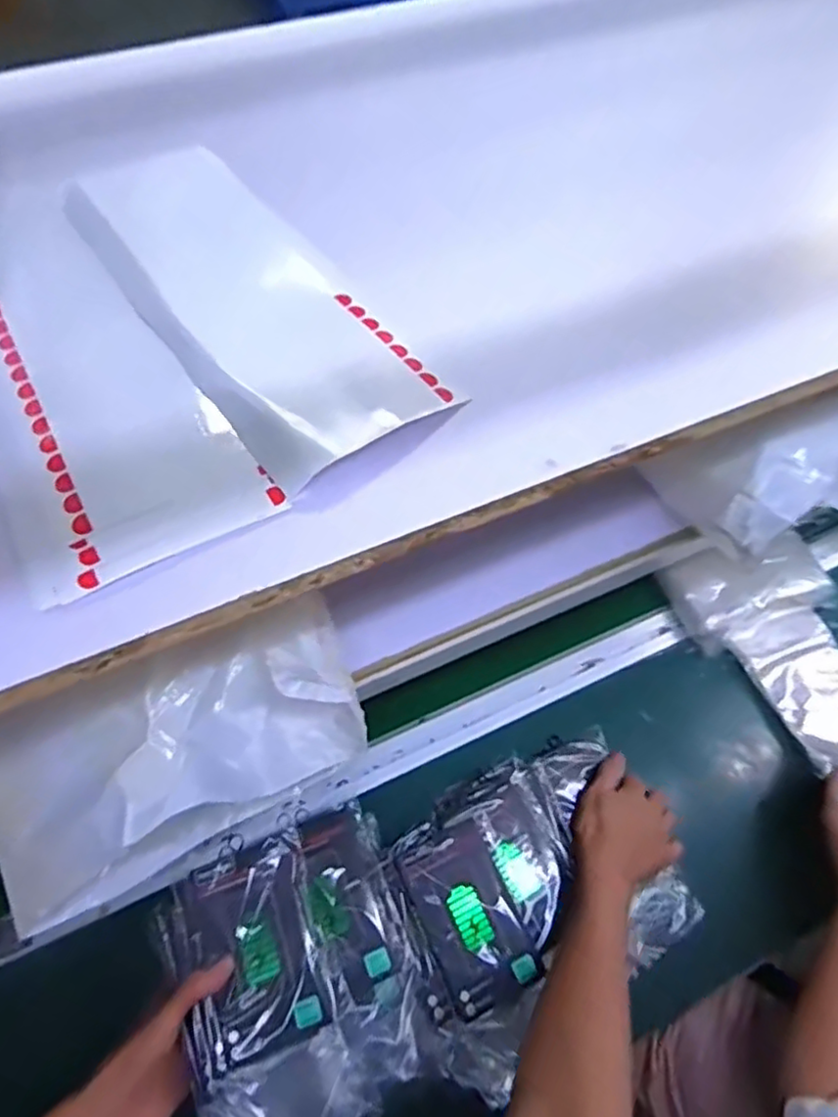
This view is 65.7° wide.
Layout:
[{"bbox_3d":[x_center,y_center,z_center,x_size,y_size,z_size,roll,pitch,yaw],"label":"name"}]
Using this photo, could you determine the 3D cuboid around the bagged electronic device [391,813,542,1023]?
[{"bbox_3d":[0.038,0.305,0.563,0.079,0.026,0.146,-24,65,-14],"label":"bagged electronic device"}]

